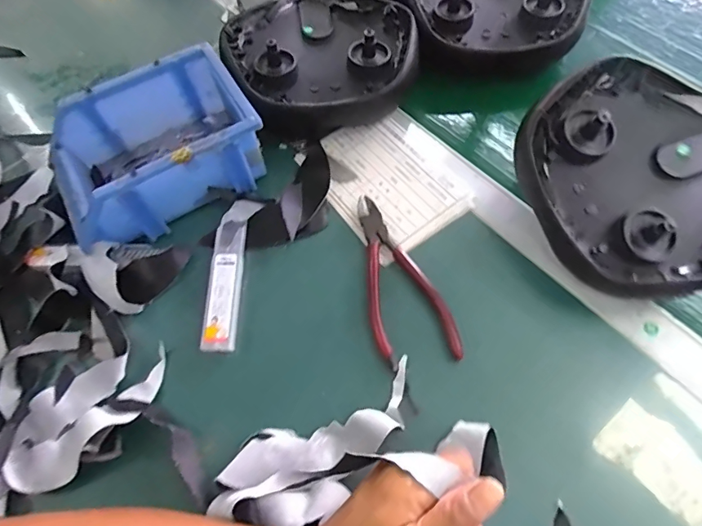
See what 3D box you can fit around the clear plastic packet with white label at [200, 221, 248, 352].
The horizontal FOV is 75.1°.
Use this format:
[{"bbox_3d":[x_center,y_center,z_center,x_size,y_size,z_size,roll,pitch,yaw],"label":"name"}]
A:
[{"bbox_3d":[-0.104,0.016,0.383,0.026,0.017,0.115,1,67,2],"label":"clear plastic packet with white label"}]

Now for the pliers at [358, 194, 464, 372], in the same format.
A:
[{"bbox_3d":[0.041,0.008,0.380,0.063,0.021,0.154,-11,63,-2],"label":"pliers"}]

